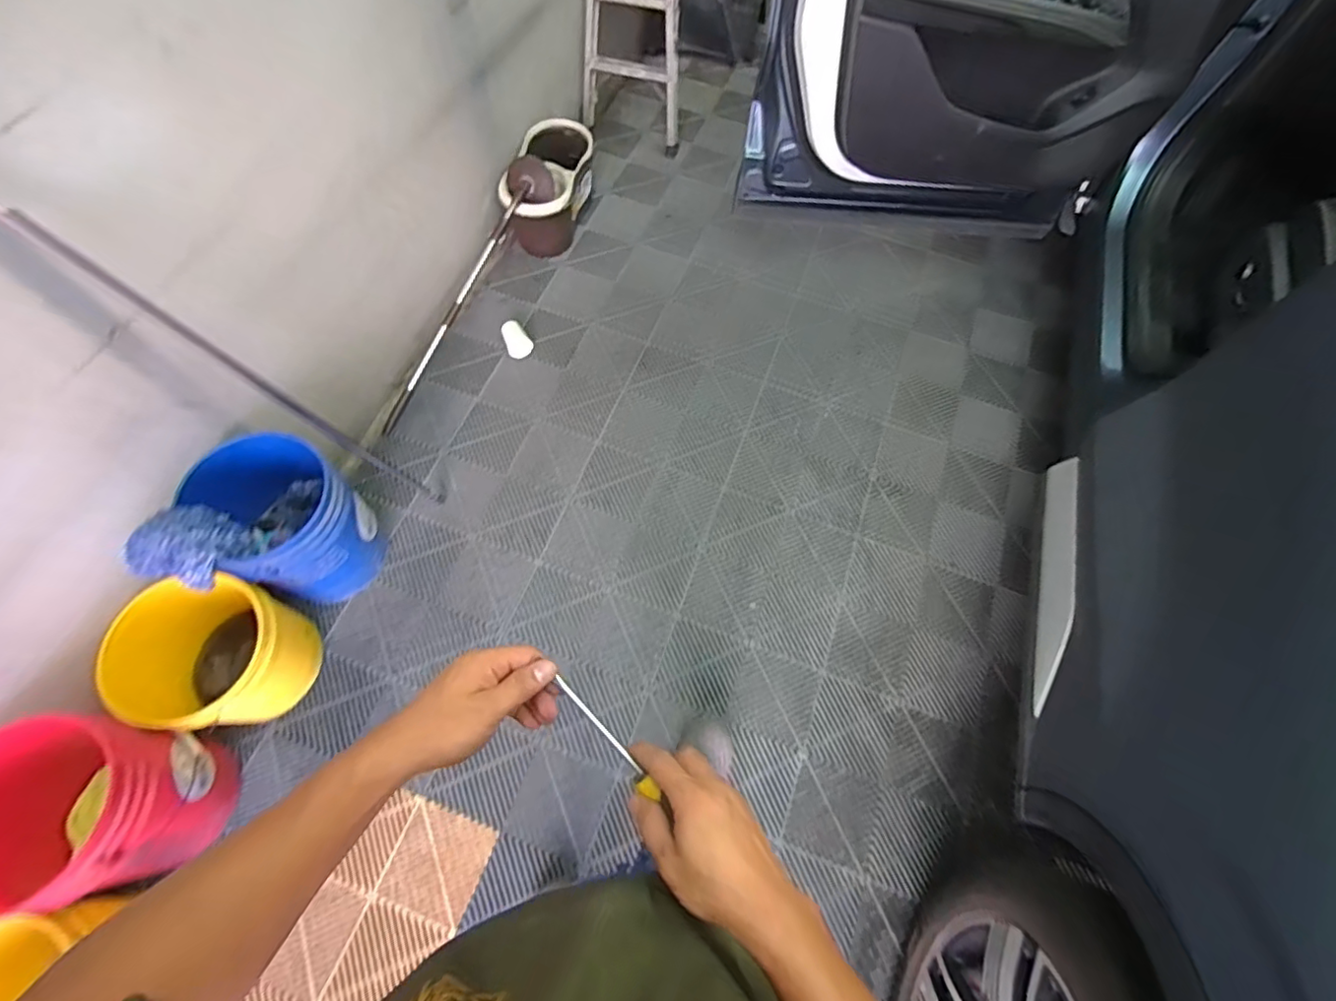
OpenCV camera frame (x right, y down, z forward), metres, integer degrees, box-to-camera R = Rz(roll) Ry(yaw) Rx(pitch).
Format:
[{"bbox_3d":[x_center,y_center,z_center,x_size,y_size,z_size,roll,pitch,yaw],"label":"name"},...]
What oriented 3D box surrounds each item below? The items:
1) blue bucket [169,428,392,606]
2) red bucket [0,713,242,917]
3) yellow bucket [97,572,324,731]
[{"bbox_3d":[-0.882,0.054,1.368,0.296,0.379,0.274,1,68,-2],"label":"blue bucket"},{"bbox_3d":[-1.151,0.603,1.115,0.373,0.299,0.332,-5,66,-6],"label":"red bucket"},{"bbox_3d":[-1.013,0.352,1.265,0.293,0.319,0.320,1,68,-2],"label":"yellow bucket"}]

